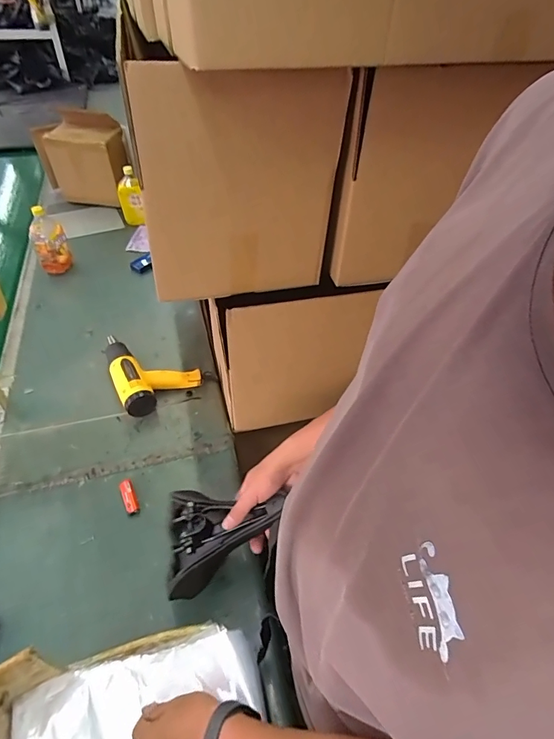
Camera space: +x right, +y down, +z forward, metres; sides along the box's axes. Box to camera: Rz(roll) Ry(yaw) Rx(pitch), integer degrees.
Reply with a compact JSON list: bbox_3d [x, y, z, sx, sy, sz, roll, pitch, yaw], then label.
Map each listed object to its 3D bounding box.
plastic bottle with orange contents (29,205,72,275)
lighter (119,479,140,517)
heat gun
[{"bbox_3d":[-0.709,-0.398,1.318,0.097,0.194,0.077,-21,51,-22],"label":"plastic bottle with orange contents"},{"bbox_3d":[-0.295,0.252,0.842,0.027,0.014,0.080,-20,50,-20],"label":"lighter"},{"bbox_3d":[-0.313,-0.013,1.055,0.197,0.070,0.248,-21,51,-21],"label":"heat gun"}]

